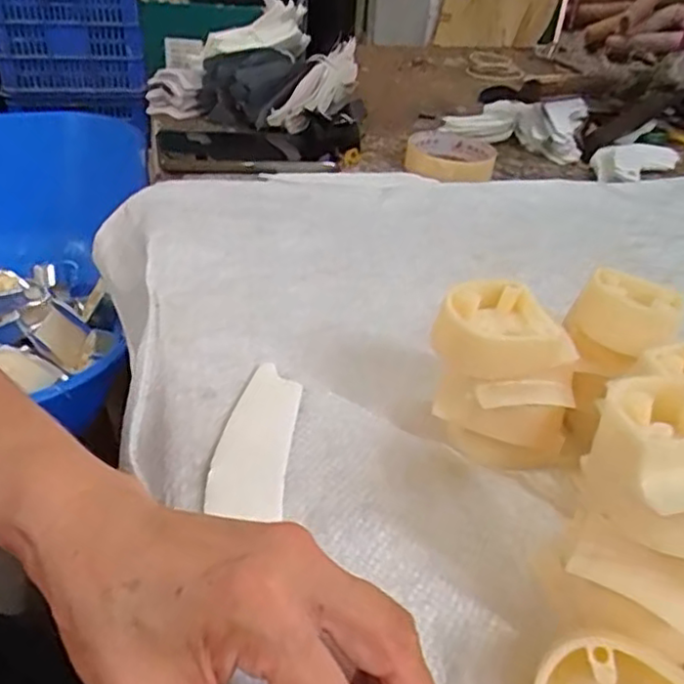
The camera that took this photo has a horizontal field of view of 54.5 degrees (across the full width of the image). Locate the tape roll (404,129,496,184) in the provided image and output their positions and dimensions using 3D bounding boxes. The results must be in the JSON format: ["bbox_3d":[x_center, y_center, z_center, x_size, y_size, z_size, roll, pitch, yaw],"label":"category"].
[{"bbox_3d":[0.103,-0.177,0.643,0.086,0.024,0.099,13,36,7],"label":"tape roll"}]

